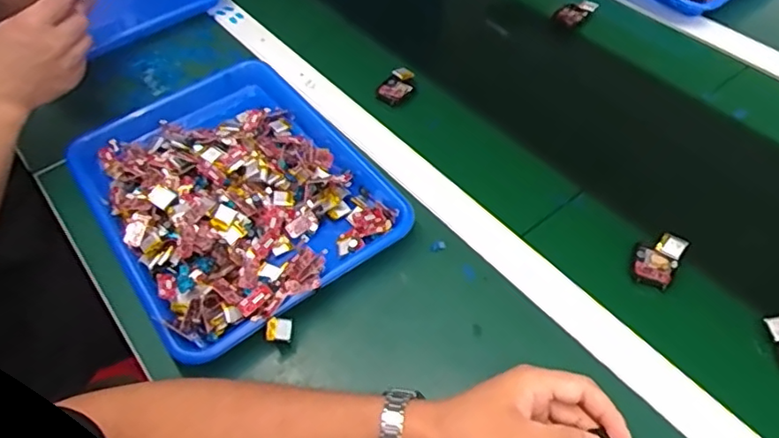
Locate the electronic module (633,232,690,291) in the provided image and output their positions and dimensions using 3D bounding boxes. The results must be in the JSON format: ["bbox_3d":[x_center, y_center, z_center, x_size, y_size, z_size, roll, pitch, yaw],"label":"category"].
[{"bbox_3d":[0.244,0.036,0.530,0.036,0.017,0.053,26,58,22],"label":"electronic module"}]

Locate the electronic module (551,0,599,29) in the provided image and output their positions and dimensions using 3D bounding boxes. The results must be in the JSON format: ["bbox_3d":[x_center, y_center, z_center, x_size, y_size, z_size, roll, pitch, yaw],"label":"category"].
[{"bbox_3d":[0.244,-0.273,0.770,0.040,0.015,0.059,37,63,27],"label":"electronic module"}]

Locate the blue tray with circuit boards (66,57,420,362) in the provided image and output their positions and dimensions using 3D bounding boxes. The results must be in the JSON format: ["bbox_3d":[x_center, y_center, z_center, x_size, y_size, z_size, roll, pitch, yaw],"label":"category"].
[{"bbox_3d":[-0.160,-0.036,0.598,0.262,0.046,0.339,-33,57,-20],"label":"blue tray with circuit boards"}]

